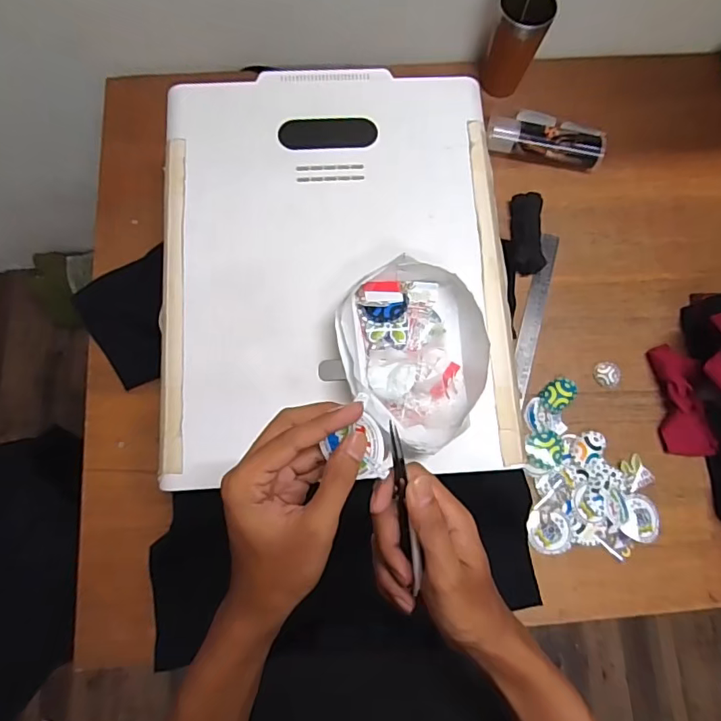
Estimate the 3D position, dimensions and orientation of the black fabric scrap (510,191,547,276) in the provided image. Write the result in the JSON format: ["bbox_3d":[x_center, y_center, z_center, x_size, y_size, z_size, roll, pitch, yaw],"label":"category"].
[{"bbox_3d":[0.259,-0.197,0.778,0.047,0.029,0.131,3,82,-3],"label":"black fabric scrap"}]

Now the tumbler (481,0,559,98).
[{"bbox_3d":[0.239,-0.499,0.799,0.079,0.159,0.077,18,81,-1],"label":"tumbler"}]

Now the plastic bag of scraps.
[{"bbox_3d":[0.064,-0.009,0.550,0.167,0.061,0.199,-21,84,-7],"label":"plastic bag of scraps"}]

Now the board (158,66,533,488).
[{"bbox_3d":[-0.031,-0.123,0.593,0.394,0.017,0.500,-3,78,-2],"label":"board"}]

